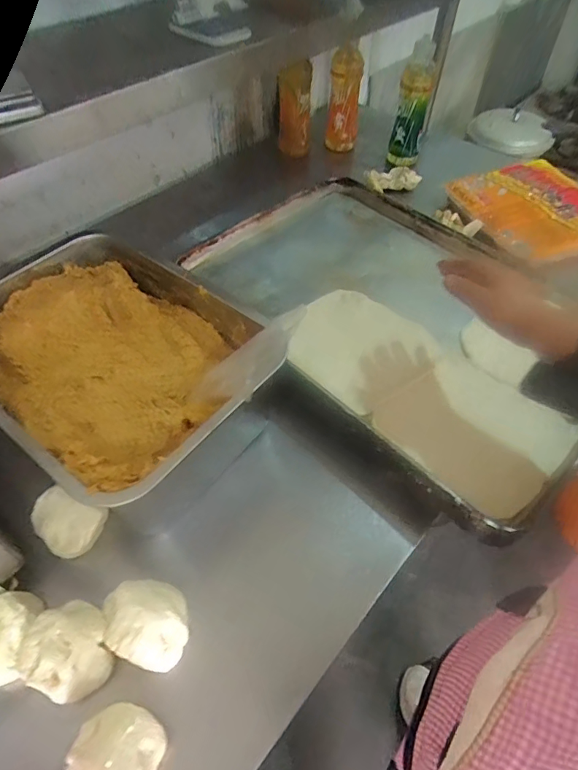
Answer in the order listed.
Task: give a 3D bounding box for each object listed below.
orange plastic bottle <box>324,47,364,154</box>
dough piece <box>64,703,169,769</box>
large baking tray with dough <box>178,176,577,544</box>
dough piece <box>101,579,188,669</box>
[{"bbox_3d":[0.118,-0.596,0.958,0.075,0.240,0.058,27,76,8],"label":"orange plastic bottle"},{"bbox_3d":[-0.142,0.306,0.367,0.072,0.035,0.078,0,52,-1],"label":"dough piece"},{"bbox_3d":[0.164,-0.129,0.664,0.416,0.054,0.602,-35,61,-24],"label":"large baking tray with dough"},{"bbox_3d":[-0.137,0.224,0.439,0.084,0.043,0.074,15,54,11],"label":"dough piece"}]

